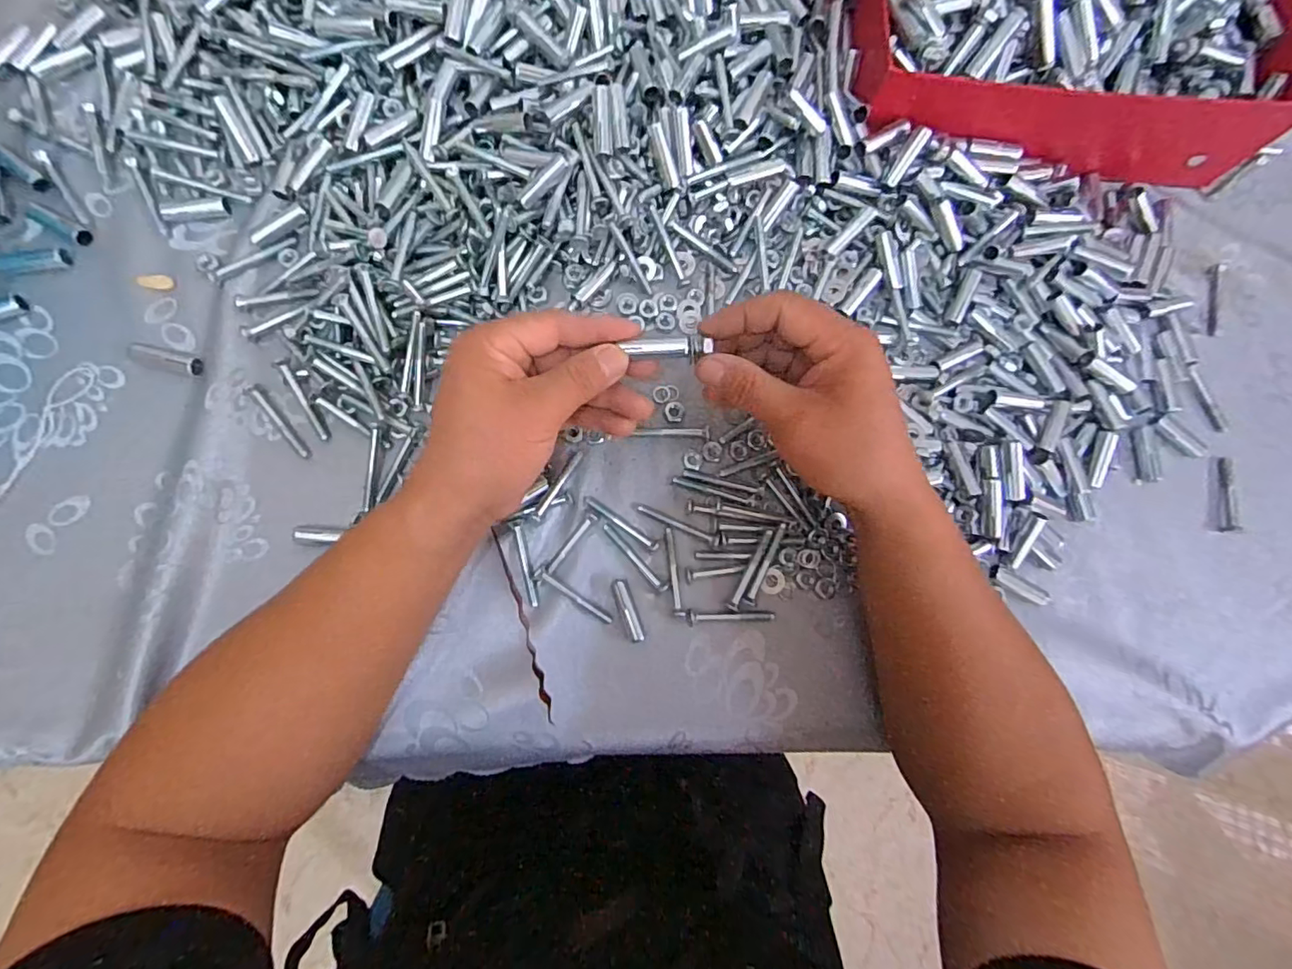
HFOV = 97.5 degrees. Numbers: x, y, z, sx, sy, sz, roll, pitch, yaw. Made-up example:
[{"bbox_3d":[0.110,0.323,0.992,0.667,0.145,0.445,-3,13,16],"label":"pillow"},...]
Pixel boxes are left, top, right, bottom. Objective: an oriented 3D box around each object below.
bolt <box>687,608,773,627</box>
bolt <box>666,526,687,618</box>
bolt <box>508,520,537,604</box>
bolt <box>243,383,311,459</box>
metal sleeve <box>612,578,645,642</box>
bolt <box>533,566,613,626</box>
[{"bbox_3d":[0.054,0.084,0.360,0.056,0.007,0.009,2,81,-4],"label":"bolt"},{"bbox_3d":[0.018,0.056,0.362,0.008,0.007,0.056,-7,82,-6],"label":"bolt"},{"bbox_3d":[-0.075,0.049,0.353,0.006,0.006,0.054,-16,83,-7],"label":"bolt"},{"bbox_3d":[-0.231,-0.040,0.356,0.009,0.004,0.059,-41,86,-9],"label":"bolt"},{"bbox_3d":[-0.011,0.079,0.355,0.009,0.009,0.040,-19,83,-7],"label":"metal sleeve"},{"bbox_3d":[-0.045,0.070,0.352,0.055,0.008,0.008,36,80,1],"label":"bolt"}]

